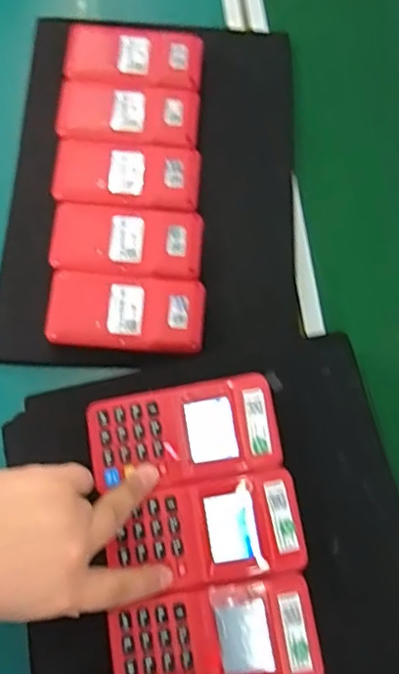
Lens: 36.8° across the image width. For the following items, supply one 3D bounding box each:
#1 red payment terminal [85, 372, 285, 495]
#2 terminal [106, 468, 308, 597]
[{"bbox_3d":[-0.011,0.063,0.390,0.119,0.020,0.063,-9,72,-5],"label":"red payment terminal"},{"bbox_3d":[0.004,0.122,0.372,0.114,0.019,0.060,-9,72,-5],"label":"terminal"}]

